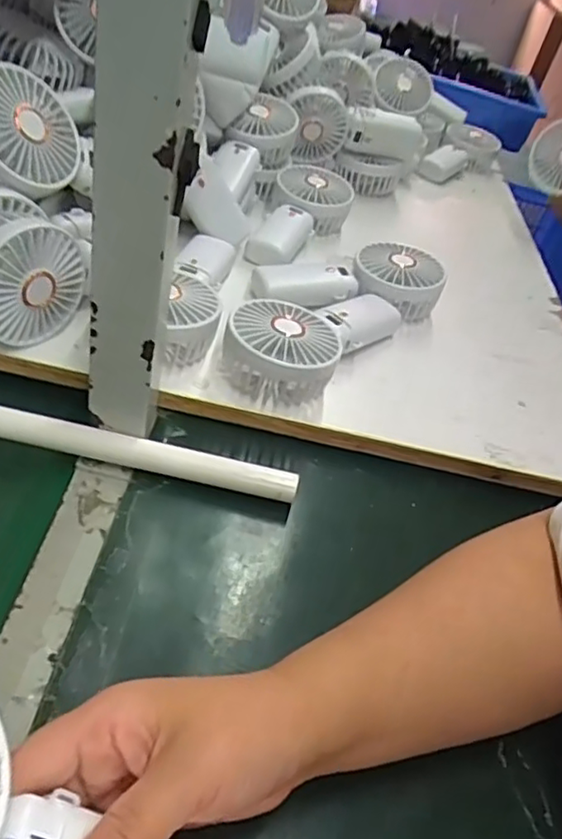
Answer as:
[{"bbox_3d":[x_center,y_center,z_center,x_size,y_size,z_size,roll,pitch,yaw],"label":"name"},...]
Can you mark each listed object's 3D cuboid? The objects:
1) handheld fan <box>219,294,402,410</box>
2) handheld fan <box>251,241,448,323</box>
[{"bbox_3d":[0.028,-0.069,0.515,0.081,0.064,0.178,24,41,22],"label":"handheld fan"},{"bbox_3d":[0.066,-0.124,0.597,0.185,0.065,0.070,-4,38,-12],"label":"handheld fan"}]

